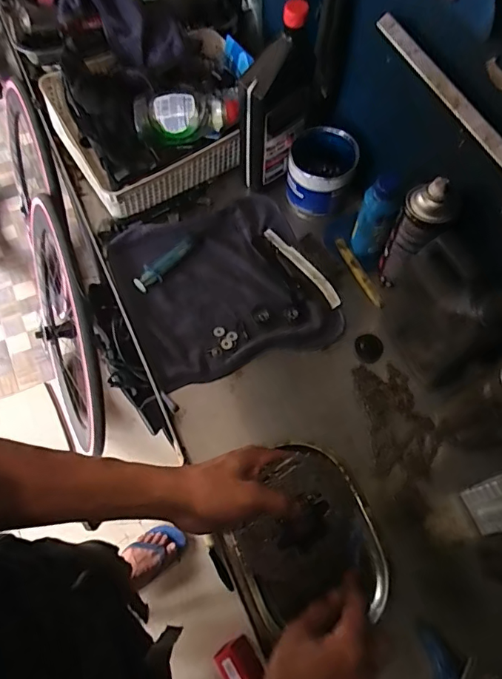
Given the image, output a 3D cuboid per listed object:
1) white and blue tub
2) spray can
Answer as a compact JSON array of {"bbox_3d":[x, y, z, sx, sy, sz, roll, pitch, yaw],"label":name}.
[{"bbox_3d":[0.108,-0.259,0.758,0.105,0.084,0.105,2,64,-1],"label":"white and blue tub"},{"bbox_3d":[0.205,-0.125,0.634,0.050,0.179,0.052,1,64,-2],"label":"spray can"}]

